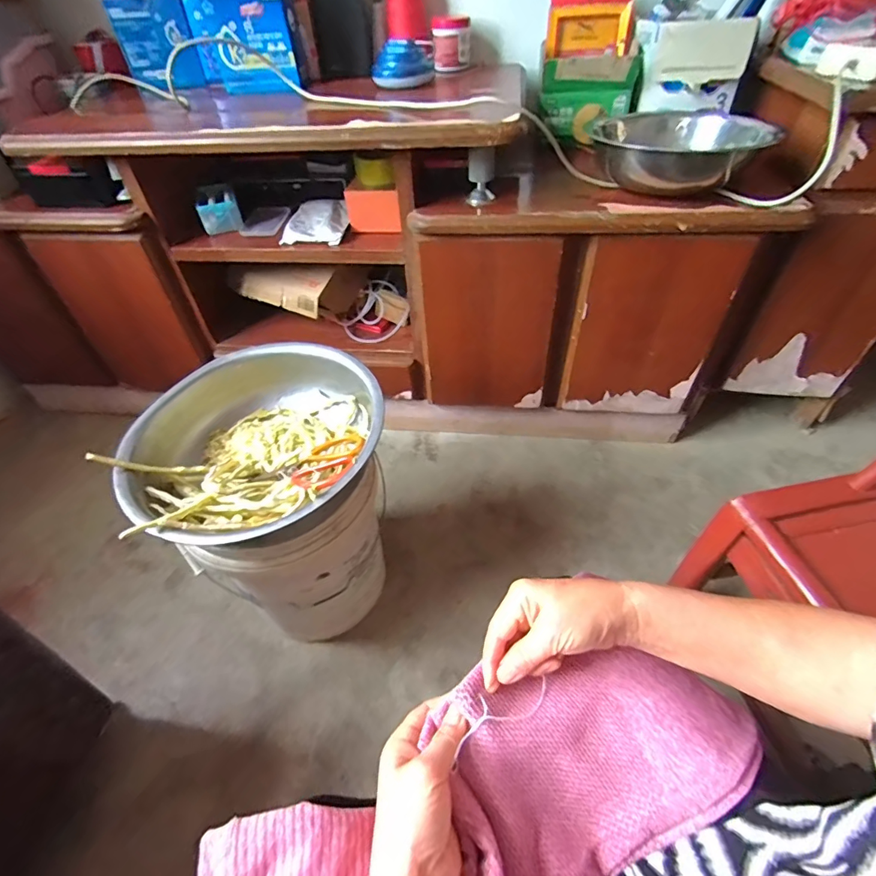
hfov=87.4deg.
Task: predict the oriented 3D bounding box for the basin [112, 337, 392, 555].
[{"bbox_3d":[-0.245,0.006,0.637,0.334,0.106,0.321,-2,46,2],"label":"basin"}]

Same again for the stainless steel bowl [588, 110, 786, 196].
[{"bbox_3d":[0.391,-0.462,0.751,0.262,0.074,0.237,12,48,16],"label":"stainless steel bowl"}]

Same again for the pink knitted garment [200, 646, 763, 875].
[{"bbox_3d":[0.049,0.291,0.312,0.426,0.071,0.202,-19,47,-23],"label":"pink knitted garment"}]

